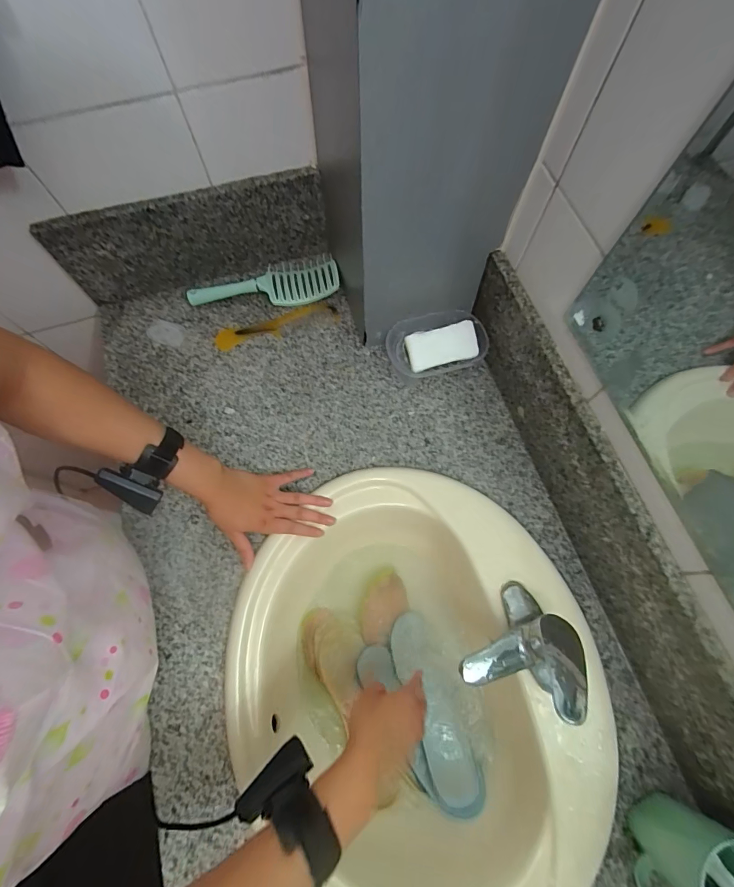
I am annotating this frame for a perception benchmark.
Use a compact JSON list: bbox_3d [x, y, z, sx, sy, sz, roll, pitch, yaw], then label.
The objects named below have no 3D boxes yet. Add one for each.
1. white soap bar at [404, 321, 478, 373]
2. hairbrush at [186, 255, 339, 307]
[{"bbox_3d":[0.114,-0.148,0.603,0.104,0.023,0.053,-13,71,-4],"label":"white soap bar"},{"bbox_3d":[-0.174,-0.281,0.680,0.248,0.035,0.087,-3,70,-2],"label":"hairbrush"}]

